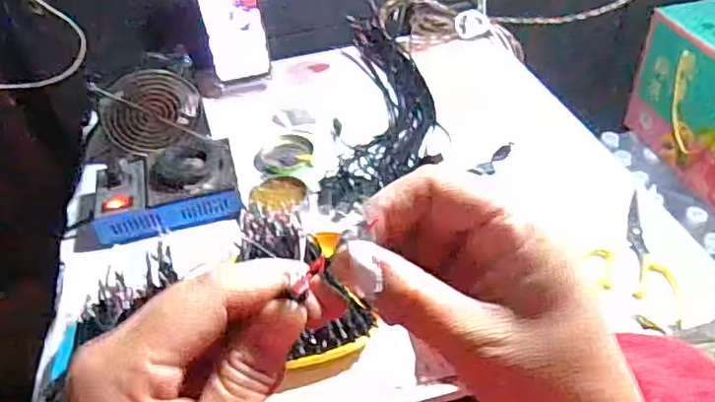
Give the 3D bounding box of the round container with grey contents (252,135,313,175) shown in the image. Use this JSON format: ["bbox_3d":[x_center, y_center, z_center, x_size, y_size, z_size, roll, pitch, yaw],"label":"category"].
[{"bbox_3d":[-0.084,-0.052,0.714,0.064,0.022,0.070,-3,43,3],"label":"round container with grey contents"}]

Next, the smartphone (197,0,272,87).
[{"bbox_3d":[-0.160,-0.232,0.788,0.078,0.165,0.011,-12,29,-10],"label":"smartphone"}]

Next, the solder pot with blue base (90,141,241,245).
[{"bbox_3d":[-0.204,-0.009,0.651,0.154,0.053,0.098,-13,44,-8],"label":"solder pot with blue base"}]

